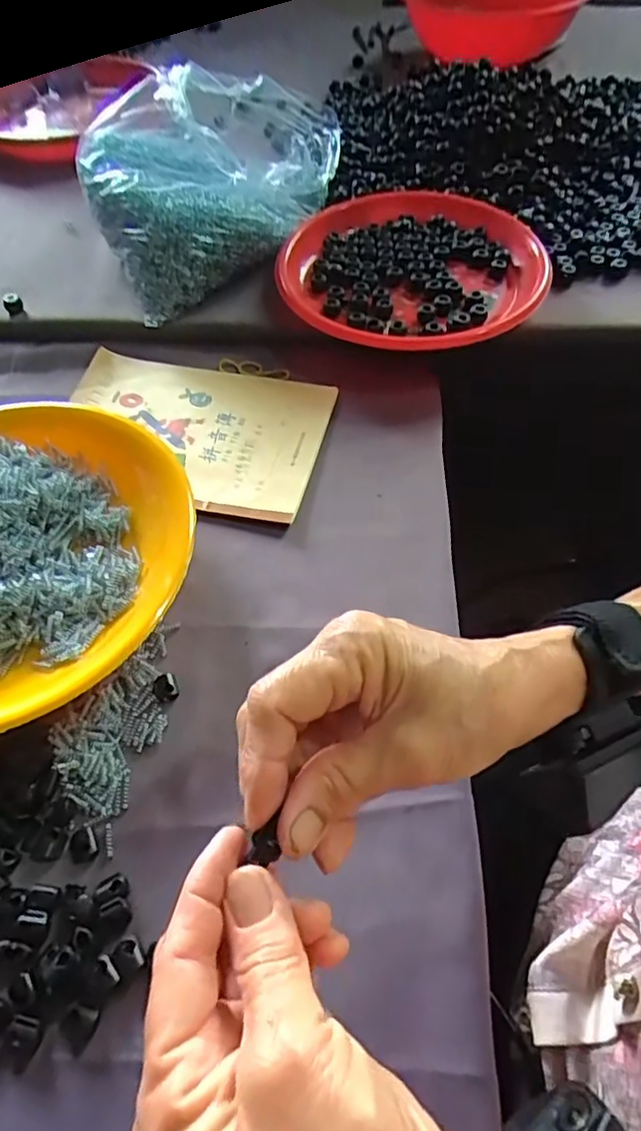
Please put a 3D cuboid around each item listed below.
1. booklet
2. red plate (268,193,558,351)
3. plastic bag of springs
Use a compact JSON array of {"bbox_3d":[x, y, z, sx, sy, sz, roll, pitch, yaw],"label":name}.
[{"bbox_3d":[-0.102,-0.109,0.463,0.207,0.008,0.139,14,58,12],"label":"booklet"},{"bbox_3d":[0.079,-0.252,0.522,0.213,0.045,0.224,-1,56,2],"label":"red plate"},{"bbox_3d":[-0.102,-0.360,0.551,0.255,0.124,0.182,-37,62,-20],"label":"plastic bag of springs"}]

